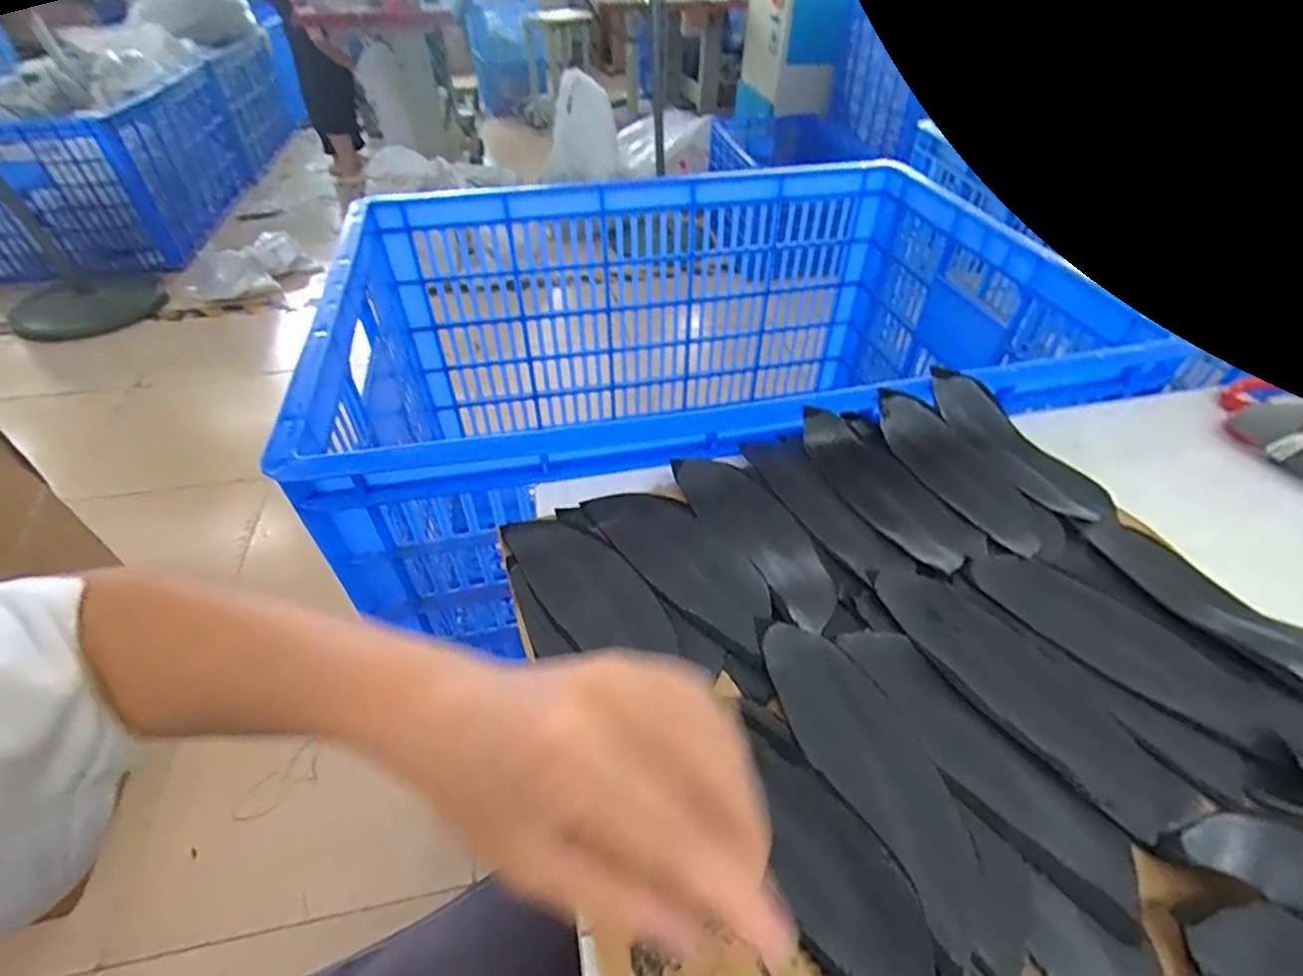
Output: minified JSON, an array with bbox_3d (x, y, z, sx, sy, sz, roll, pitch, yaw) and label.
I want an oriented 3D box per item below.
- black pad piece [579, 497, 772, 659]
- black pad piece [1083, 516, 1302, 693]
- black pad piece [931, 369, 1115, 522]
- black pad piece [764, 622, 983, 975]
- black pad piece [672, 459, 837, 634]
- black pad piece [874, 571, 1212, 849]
[{"bbox_3d":[0.018,0.034,0.332,0.048,0.017,0.129,-27,48,-29],"label":"black pad piece"},{"bbox_3d":[0.288,0.059,0.303,0.046,0.009,0.128,-23,49,-22],"label":"black pad piece"},{"bbox_3d":[0.234,-0.029,0.388,0.051,0.013,0.132,-19,57,-23],"label":"black pad piece"},{"bbox_3d":[0.092,0.110,0.248,0.044,0.010,0.128,-19,48,-19],"label":"black pad piece"},{"bbox_3d":[0.062,0.022,0.339,0.045,0.009,0.130,-20,48,-20],"label":"black pad piece"},{"bbox_3d":[0.167,0.088,0.273,0.045,0.009,0.139,-22,49,-21],"label":"black pad piece"}]

